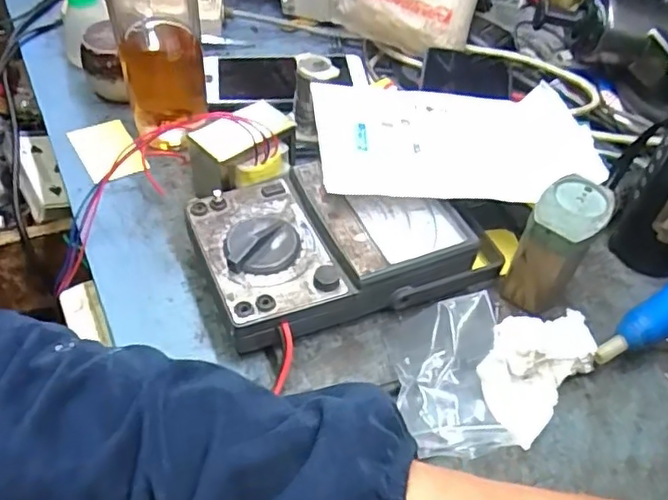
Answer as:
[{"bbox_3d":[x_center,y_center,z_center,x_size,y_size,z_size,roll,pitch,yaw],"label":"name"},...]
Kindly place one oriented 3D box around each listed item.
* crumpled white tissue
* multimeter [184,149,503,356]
[{"bbox_3d":[0.120,0.066,0.364,0.053,0.036,0.088,37,55,26],"label":"crumpled white tissue"},{"bbox_3d":[0.002,-0.006,0.407,0.183,0.049,0.117,-17,51,-19],"label":"multimeter"}]

